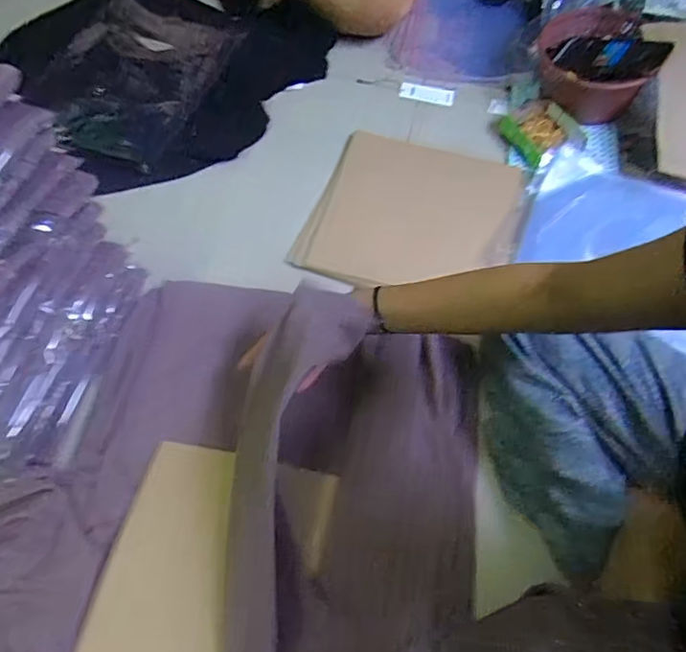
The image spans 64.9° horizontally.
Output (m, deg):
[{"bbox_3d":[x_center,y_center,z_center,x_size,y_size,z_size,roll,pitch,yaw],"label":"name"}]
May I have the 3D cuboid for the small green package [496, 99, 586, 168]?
[{"bbox_3d":[0.315,-0.306,0.846,0.103,0.030,0.114,-22,63,-15],"label":"small green package"}]

